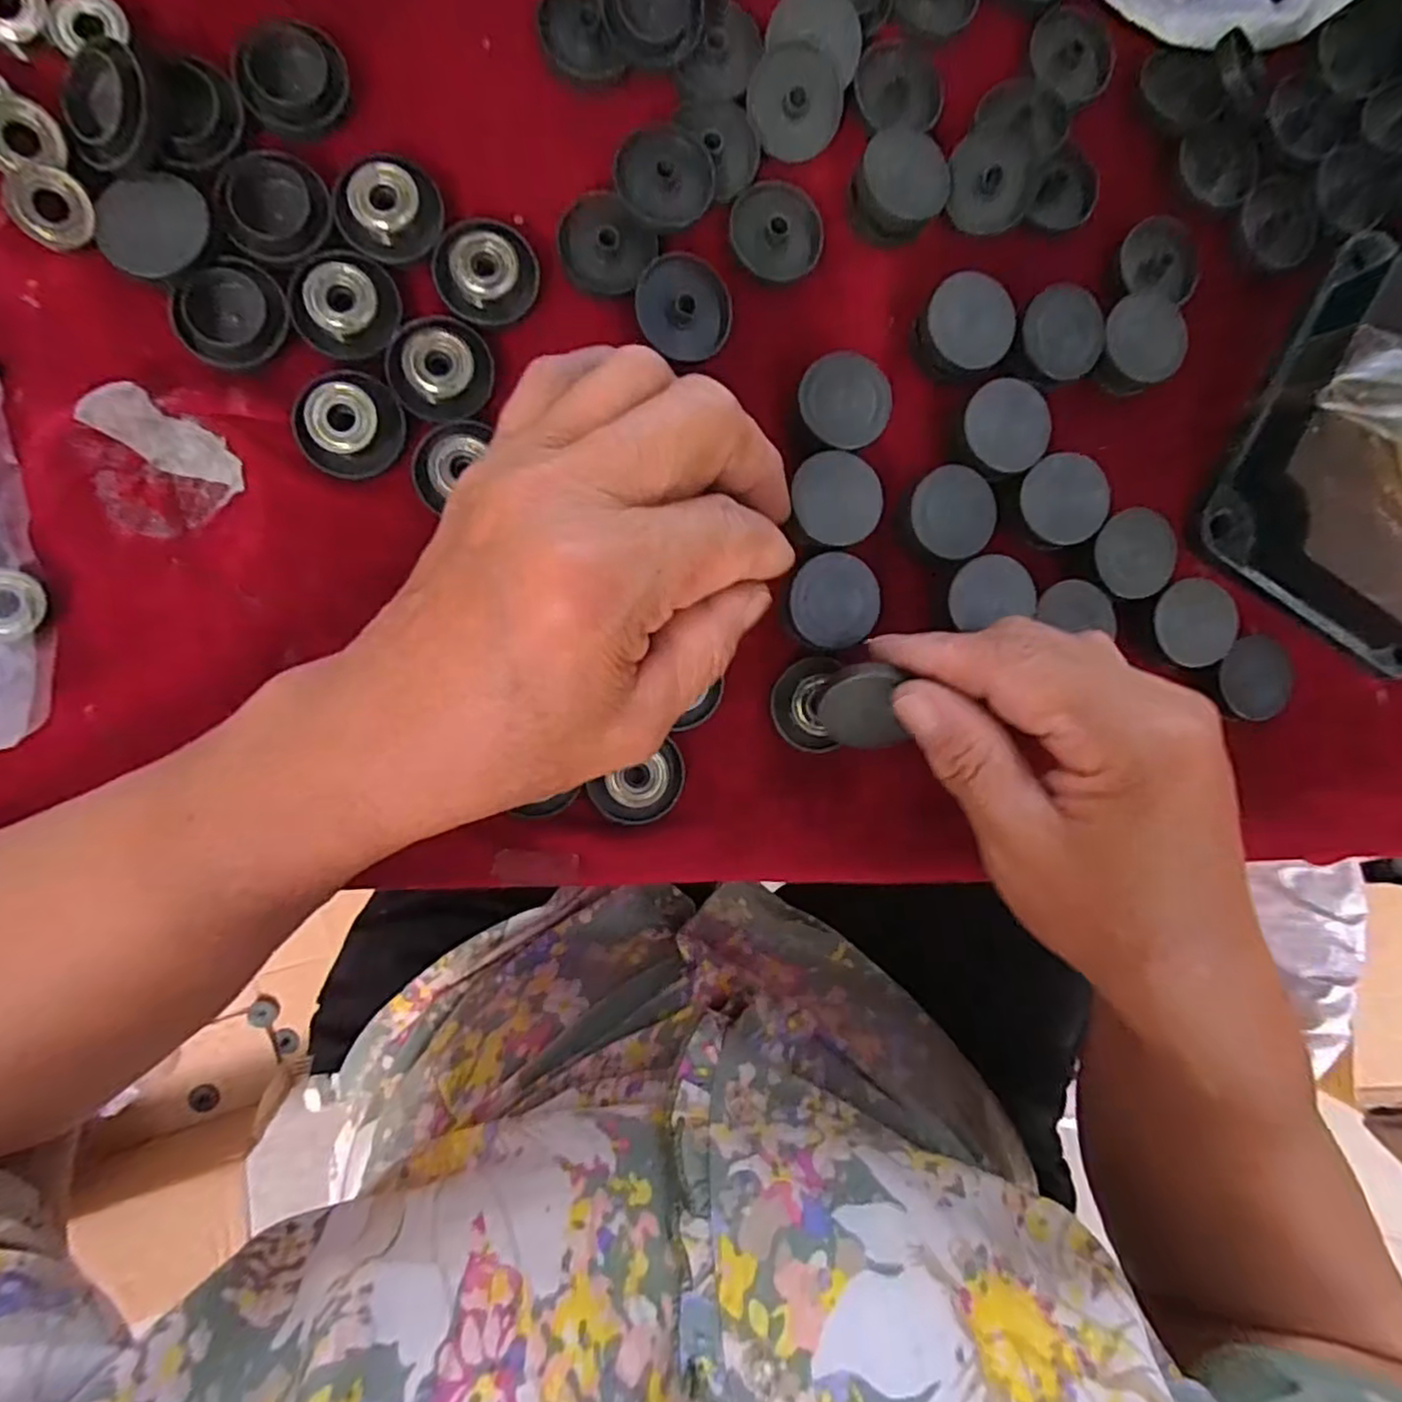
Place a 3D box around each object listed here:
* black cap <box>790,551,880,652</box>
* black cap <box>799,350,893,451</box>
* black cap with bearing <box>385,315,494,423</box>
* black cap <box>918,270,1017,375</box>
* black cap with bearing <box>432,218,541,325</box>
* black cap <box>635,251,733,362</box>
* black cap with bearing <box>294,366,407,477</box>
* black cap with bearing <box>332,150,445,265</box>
[{"bbox_3d":[0.046,-0.035,0.247,0.032,0.010,0.032,0,90,-9],"label":"black cap"},{"bbox_3d":[0.049,-0.104,0.247,0.031,0.017,0.031,0,90,-9],"label":"black cap"},{"bbox_3d":[-0.085,-0.109,0.225,0.032,0.008,0.033,0,90,-9],"label":"black cap with bearing"},{"bbox_3d":[0.093,-0.133,0.250,0.035,0.013,0.031,-22,93,-8],"label":"black cap"},{"bbox_3d":[-0.070,-0.141,0.228,0.032,0.010,0.029,-33,95,-7],"label":"black cap with bearing"},{"bbox_3d":[-0.005,-0.136,0.239,0.032,0.008,0.034,0,90,-9],"label":"black cap"},{"bbox_3d":[-0.113,-0.090,0.224,0.033,0.009,0.032,0,90,-9],"label":"black cap with bearing"},{"bbox_3d":[-0.100,-0.159,0.222,0.032,0.008,0.032,0,90,-9],"label":"black cap with bearing"}]

